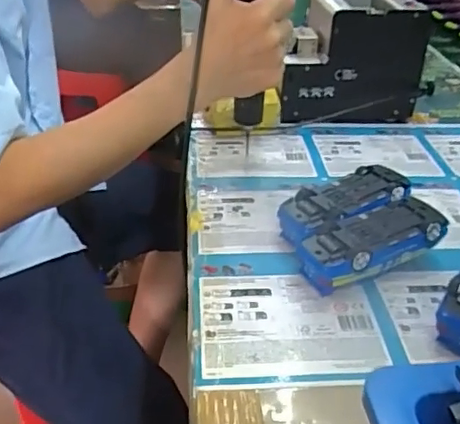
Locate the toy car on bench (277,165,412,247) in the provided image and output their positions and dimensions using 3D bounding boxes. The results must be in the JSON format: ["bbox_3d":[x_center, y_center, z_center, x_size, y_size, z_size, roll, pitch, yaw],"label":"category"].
[{"bbox_3d":[0.102,0.002,0.529,0.136,0.047,0.063,-19,38,-29],"label":"toy car on bench"}]

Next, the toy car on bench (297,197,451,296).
[{"bbox_3d":[0.119,0.031,0.487,0.127,0.043,0.051,-15,36,-24],"label":"toy car on bench"}]

